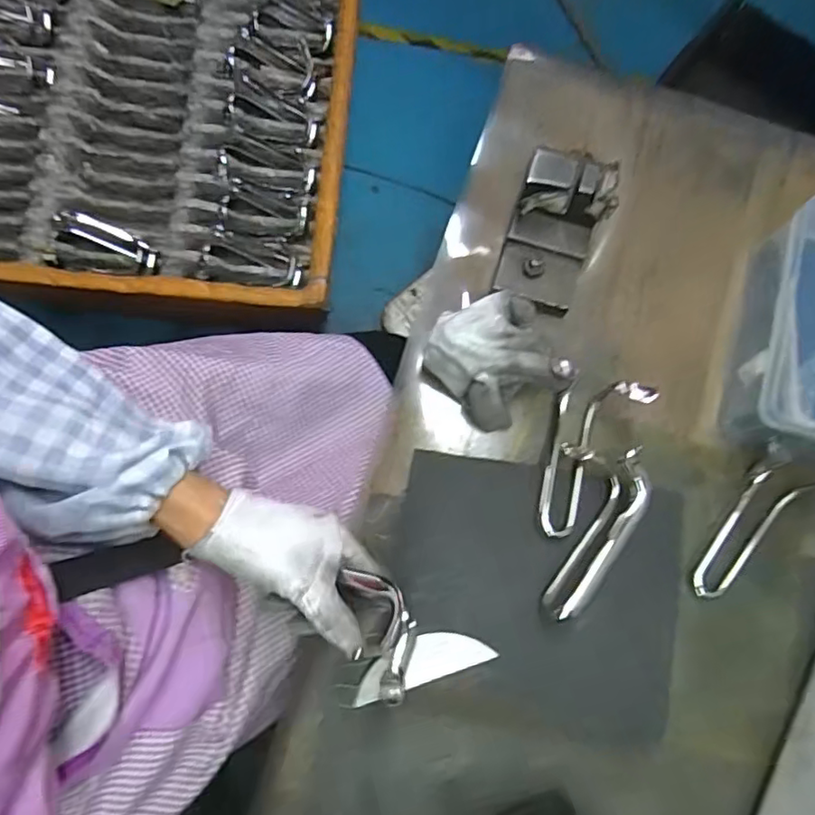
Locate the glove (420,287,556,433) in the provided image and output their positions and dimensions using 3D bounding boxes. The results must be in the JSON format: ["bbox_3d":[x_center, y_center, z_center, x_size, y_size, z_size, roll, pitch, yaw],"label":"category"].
[{"bbox_3d":[0.058,-0.036,0.433,0.070,0.064,0.090,-40,83,-9],"label":"glove"}]

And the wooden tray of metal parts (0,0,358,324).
[{"bbox_3d":[-0.348,-0.394,0.763,0.539,0.076,0.568,4,78,1],"label":"wooden tray of metal parts"}]

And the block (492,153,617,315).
[{"bbox_3d":[0.108,-0.130,0.449,0.066,0.066,0.104,22,79,1],"label":"block"}]

